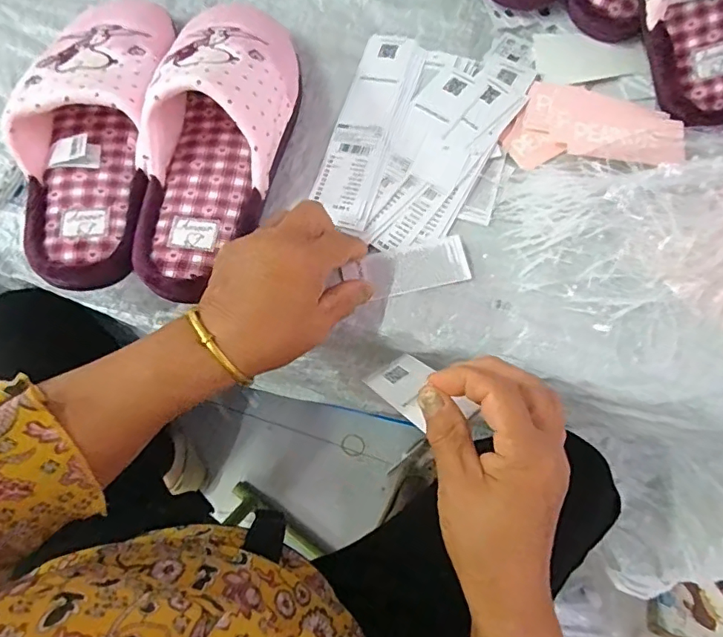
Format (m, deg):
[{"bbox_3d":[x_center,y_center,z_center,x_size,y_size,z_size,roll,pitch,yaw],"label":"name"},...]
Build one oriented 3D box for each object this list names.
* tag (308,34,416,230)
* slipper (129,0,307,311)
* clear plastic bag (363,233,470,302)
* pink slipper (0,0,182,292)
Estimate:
[{"bbox_3d":[0.002,-0.167,0.433,0.047,0.005,0.197,13,72,11],"label":"tag"},{"bbox_3d":[-0.124,-0.144,0.382,0.116,0.072,0.251,14,73,5],"label":"slipper"},{"bbox_3d":[0.042,-0.039,0.392,0.079,0.004,0.037,-12,70,-2],"label":"clear plastic bag"},{"bbox_3d":[-0.212,-0.154,0.394,0.101,0.058,0.259,4,72,1],"label":"pink slipper"}]

